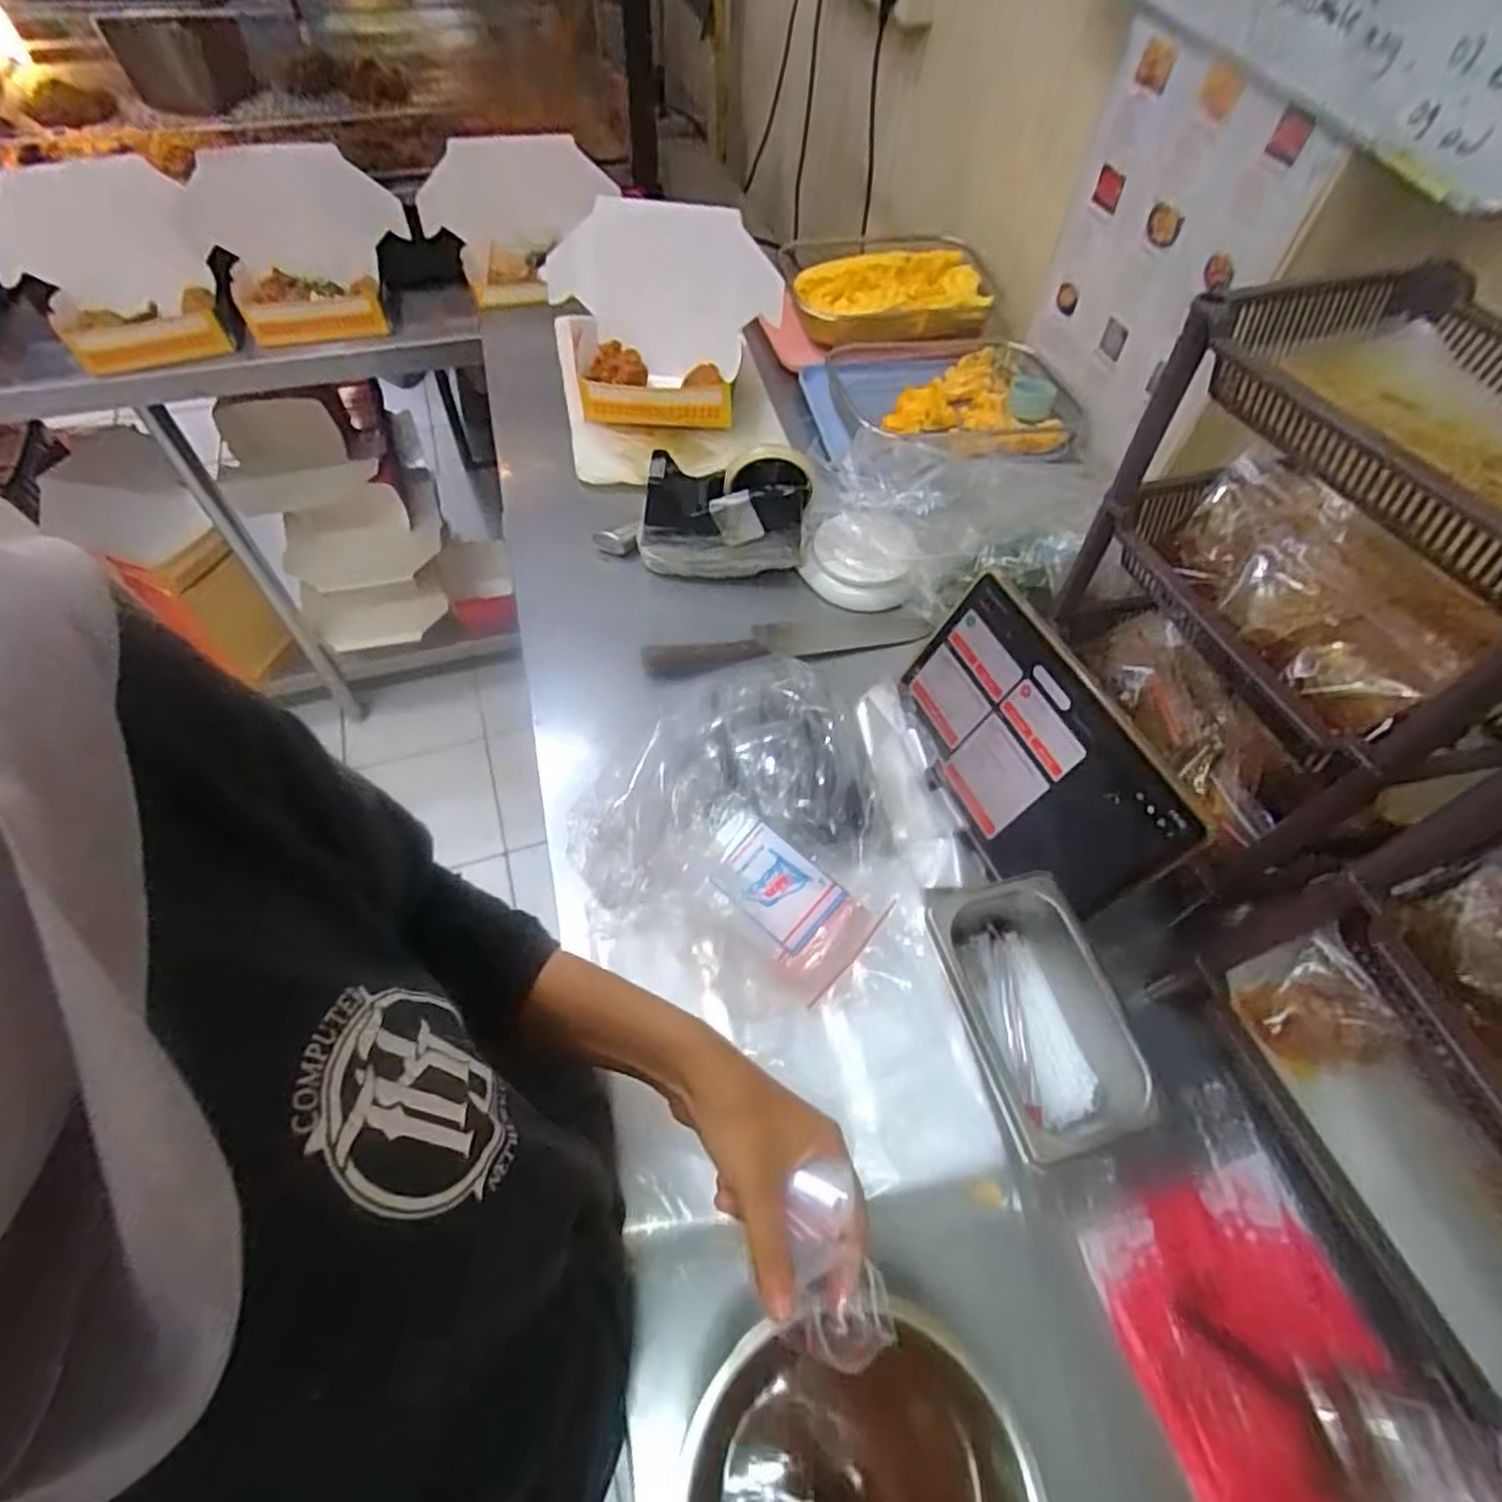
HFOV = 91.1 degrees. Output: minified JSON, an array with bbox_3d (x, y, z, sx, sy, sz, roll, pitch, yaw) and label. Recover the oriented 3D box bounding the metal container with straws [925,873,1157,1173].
[{"bbox_3d":[0.195,0.180,0.508,0.108,0.060,0.168,-11,59,-9],"label":"metal container with straws"}]

